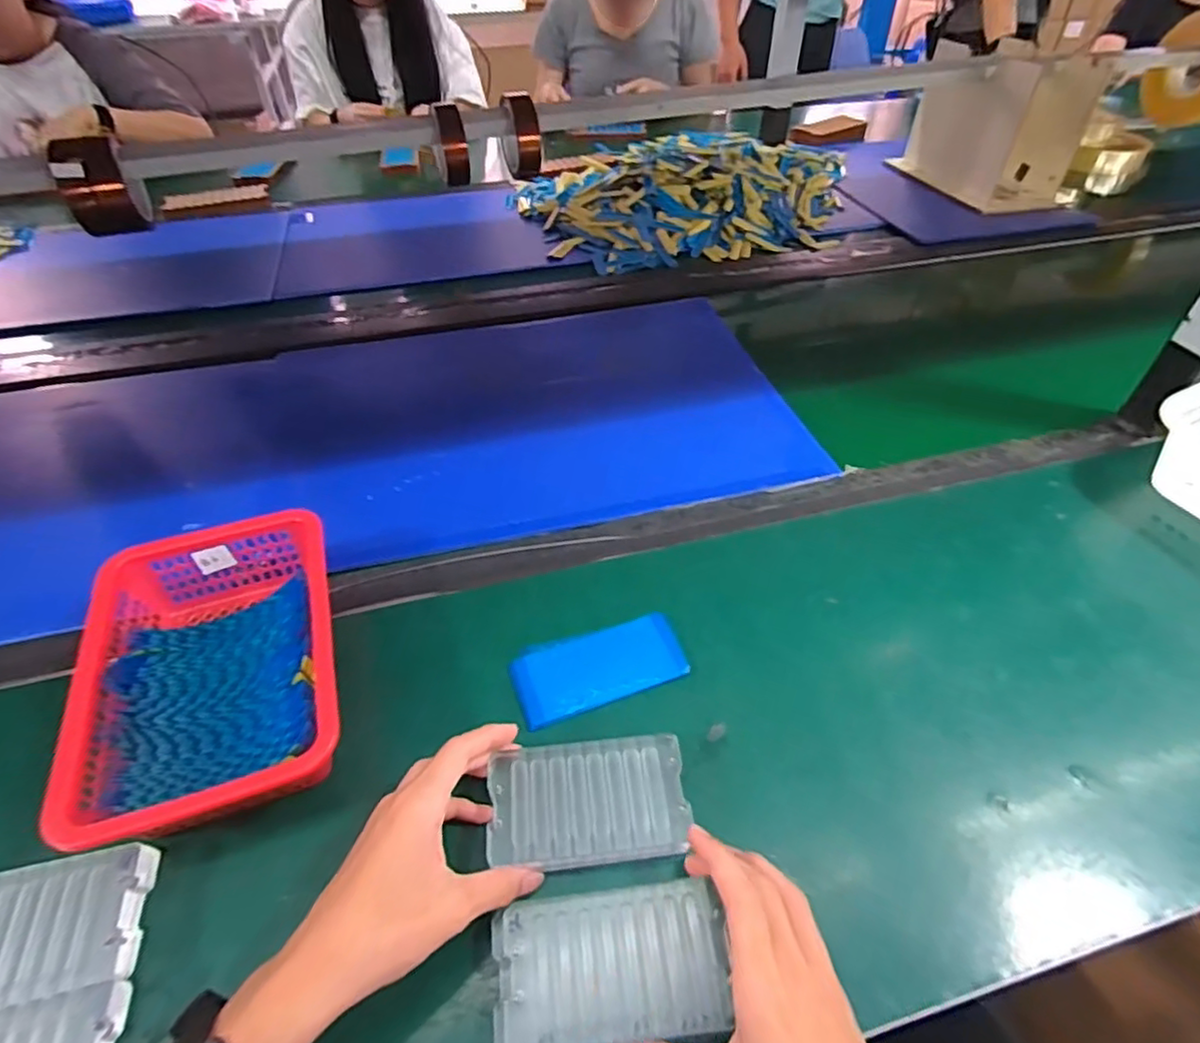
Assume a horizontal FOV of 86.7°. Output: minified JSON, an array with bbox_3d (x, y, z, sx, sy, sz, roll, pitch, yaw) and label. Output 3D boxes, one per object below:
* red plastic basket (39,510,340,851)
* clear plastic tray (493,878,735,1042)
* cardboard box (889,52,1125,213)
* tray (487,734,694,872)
[{"bbox_3d":[-0.256,0.101,0.435,0.149,0.067,0.215,-15,47,-15],"label":"red plastic basket"},{"bbox_3d":[0.006,0.231,0.333,0.119,0.010,0.068,-5,45,-5],"label":"clear plastic tray"},{"bbox_3d":[0.697,-0.702,1.128,0.166,0.200,0.264,-16,47,-15],"label":"cardboard box"},{"bbox_3d":[-0.007,0.170,0.390,0.118,0.007,0.071,-5,45,-5],"label":"tray"}]

